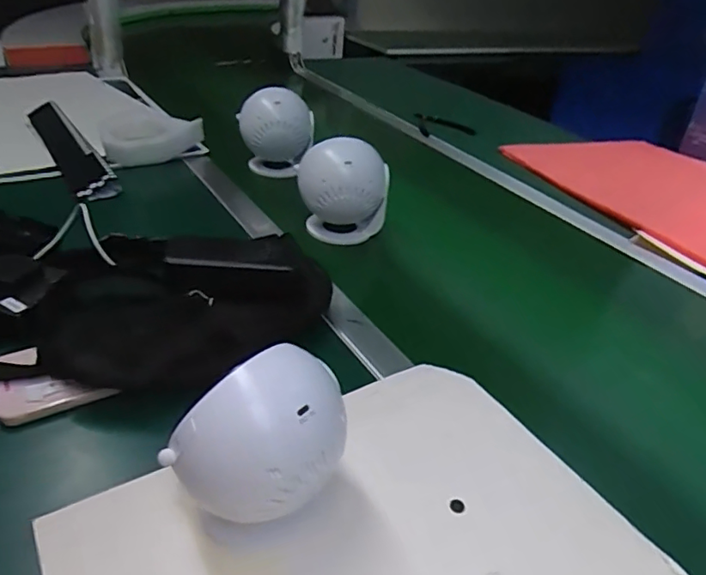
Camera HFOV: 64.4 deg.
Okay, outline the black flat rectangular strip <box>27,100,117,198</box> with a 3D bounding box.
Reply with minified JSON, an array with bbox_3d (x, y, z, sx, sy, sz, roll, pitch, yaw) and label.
[{"bbox_3d":[-0.429,-0.211,0.848,0.057,0.035,0.331,-18,43,-31],"label":"black flat rectangular strip"}]

